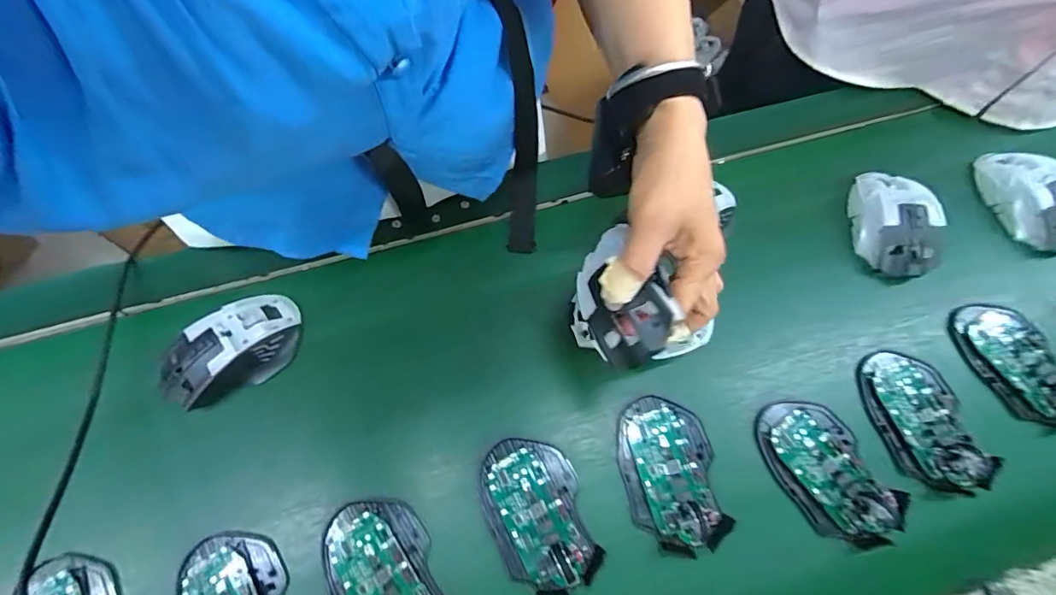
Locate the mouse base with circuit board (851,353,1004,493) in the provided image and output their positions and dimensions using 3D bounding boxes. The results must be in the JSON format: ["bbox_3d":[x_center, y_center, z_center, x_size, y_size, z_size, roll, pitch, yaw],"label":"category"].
[{"bbox_3d":[0.319,0.097,0.388,0.067,0.022,0.112,-9,72,-4],"label":"mouse base with circuit board"}]

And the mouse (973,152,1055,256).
[{"bbox_3d":[0.488,-0.103,0.460,0.060,0.031,0.112,-1,72,-1],"label":"mouse"}]

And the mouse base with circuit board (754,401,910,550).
[{"bbox_3d":[0.233,0.132,0.372,0.069,0.021,0.113,-23,73,-8],"label":"mouse base with circuit board"}]

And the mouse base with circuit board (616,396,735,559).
[{"bbox_3d":[0.110,0.135,0.370,0.070,0.025,0.113,-5,72,-3],"label":"mouse base with circuit board"}]

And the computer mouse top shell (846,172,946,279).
[{"bbox_3d":[0.342,-0.073,0.456,0.062,0.046,0.114,-3,72,-2],"label":"computer mouse top shell"}]

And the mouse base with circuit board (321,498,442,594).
[{"bbox_3d":[-0.104,0.201,0.339,0.072,0.032,0.111,-29,74,-10],"label":"mouse base with circuit board"}]

